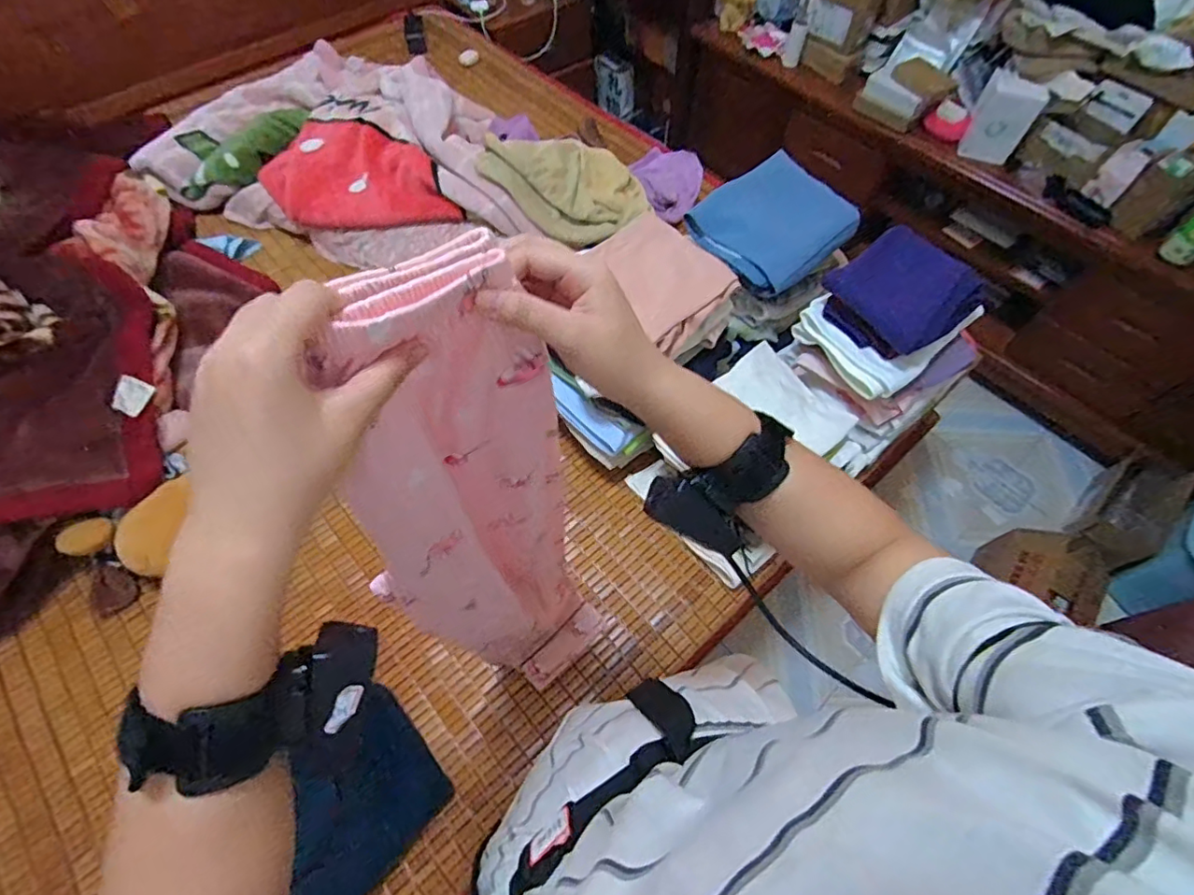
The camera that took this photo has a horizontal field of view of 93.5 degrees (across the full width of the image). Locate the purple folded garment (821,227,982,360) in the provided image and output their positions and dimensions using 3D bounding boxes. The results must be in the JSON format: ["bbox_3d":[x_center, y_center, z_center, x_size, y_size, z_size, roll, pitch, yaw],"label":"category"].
[{"bbox_3d":[0.499,-0.257,0.912,0.201,0.099,0.178,-28,65,-16],"label":"purple folded garment"}]

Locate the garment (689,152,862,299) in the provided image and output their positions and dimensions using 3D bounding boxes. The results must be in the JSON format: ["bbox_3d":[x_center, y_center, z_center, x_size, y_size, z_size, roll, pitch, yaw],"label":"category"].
[{"bbox_3d":[0.326,-0.421,1.042,0.262,0.070,0.251,-34,66,-18],"label":"garment"}]

